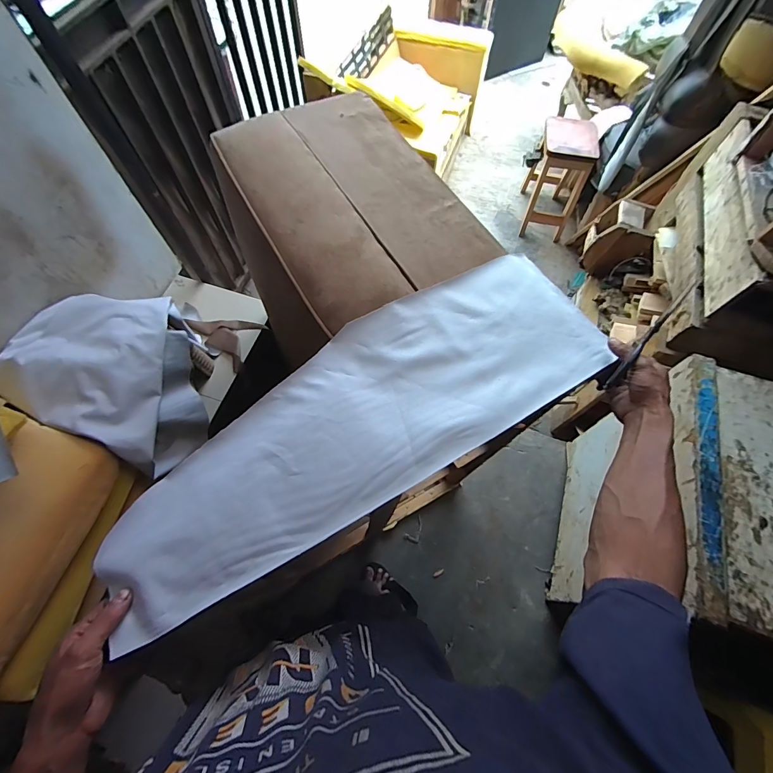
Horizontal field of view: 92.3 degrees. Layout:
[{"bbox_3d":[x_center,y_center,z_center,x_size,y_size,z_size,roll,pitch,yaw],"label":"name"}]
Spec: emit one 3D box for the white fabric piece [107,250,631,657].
[{"bbox_3d":[-0.006,0.031,0.517,0.718,0.022,0.254,-32,71,-16],"label":"white fabric piece"}]

